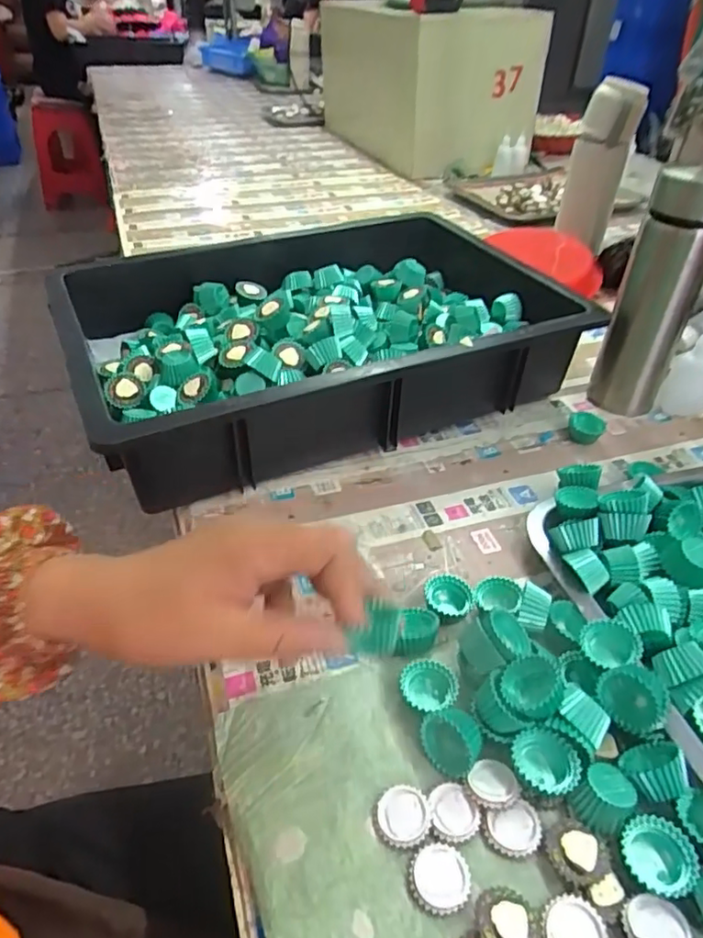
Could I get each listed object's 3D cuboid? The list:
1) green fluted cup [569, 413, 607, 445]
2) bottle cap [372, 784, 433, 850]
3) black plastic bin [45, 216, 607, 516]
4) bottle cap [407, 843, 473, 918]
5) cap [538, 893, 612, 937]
[{"bbox_3d":[0.210,-0.036,0.533,0.031,0.016,0.030,1,41,-1],"label":"green fluted cup"},{"bbox_3d":[0.025,0.171,0.294,0.028,0.006,0.026,1,41,-1],"label":"bottle cap"},{"bbox_3d":[-0.020,-0.124,0.574,0.452,0.103,0.304,-17,44,-20],"label":"black plastic bin"},{"bbox_3d":[0.041,0.190,0.275,0.028,0.004,0.027,1,41,-1],"label":"bottle cap"},{"bbox_3d":[0.098,0.202,0.258,0.030,0.004,0.028,1,41,-1],"label":"cap"}]

